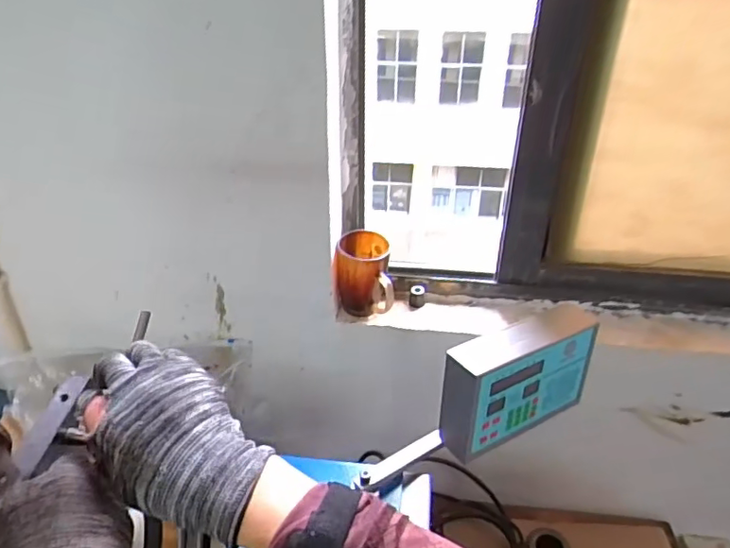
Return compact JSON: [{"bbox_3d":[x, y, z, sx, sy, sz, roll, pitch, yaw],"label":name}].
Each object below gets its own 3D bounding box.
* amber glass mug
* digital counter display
[{"bbox_3d":[0.001,0.010,0.879,0.087,0.120,0.088,2,32,3],"label":"amber glass mug"},{"bbox_3d":[0.206,0.134,0.774,0.217,0.165,0.070,-19,37,-28],"label":"digital counter display"}]

